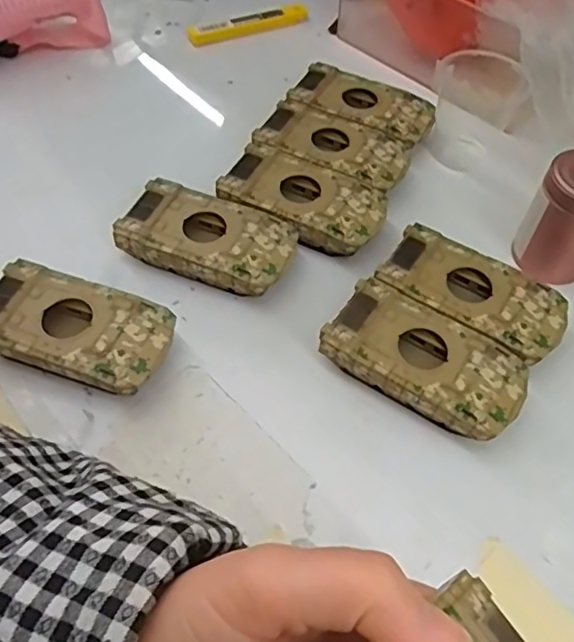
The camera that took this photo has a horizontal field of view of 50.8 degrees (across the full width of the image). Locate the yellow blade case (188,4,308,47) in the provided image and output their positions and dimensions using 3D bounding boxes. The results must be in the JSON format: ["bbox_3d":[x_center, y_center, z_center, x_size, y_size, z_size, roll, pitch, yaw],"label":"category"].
[{"bbox_3d":[-0.032,-0.243,0.496,0.107,0.018,0.014,-23,58,-18],"label":"yellow blade case"}]

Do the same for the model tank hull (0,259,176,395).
[{"bbox_3d":[-0.106,0.007,0.308,0.094,0.026,0.052,17,55,9],"label":"model tank hull"}]

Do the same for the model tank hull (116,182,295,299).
[{"bbox_3d":[-0.044,-0.044,0.348,0.093,0.029,0.050,19,55,11],"label":"model tank hull"}]

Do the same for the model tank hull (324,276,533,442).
[{"bbox_3d":[0.068,0.023,0.305,0.096,0.026,0.050,30,58,17],"label":"model tank hull"}]

